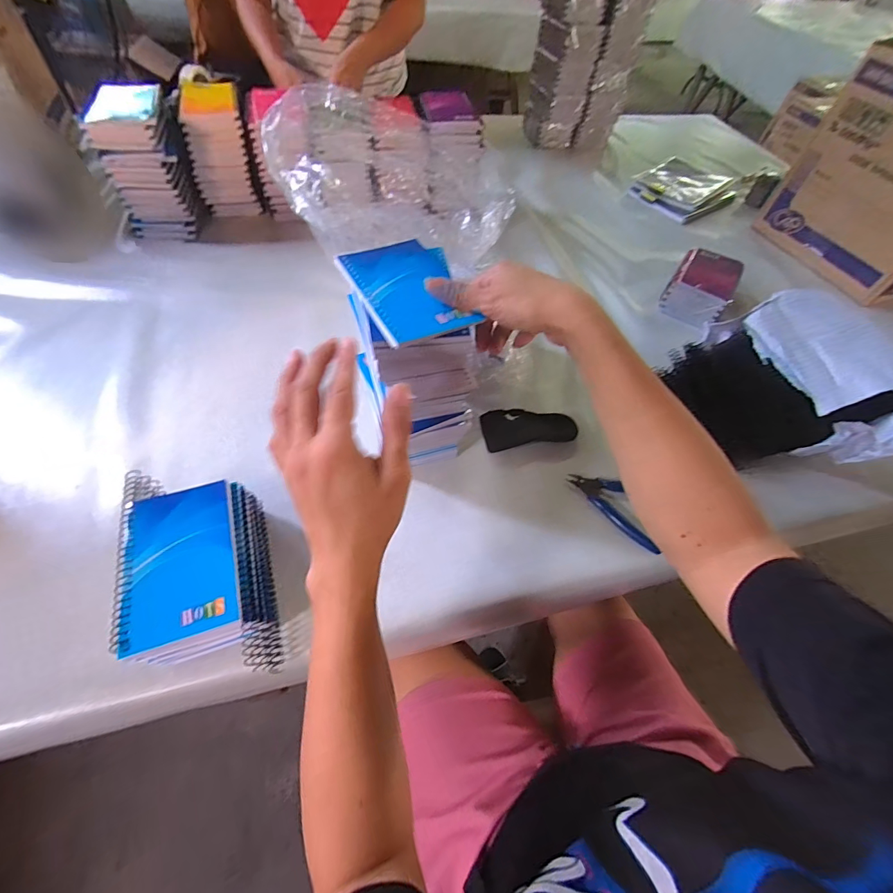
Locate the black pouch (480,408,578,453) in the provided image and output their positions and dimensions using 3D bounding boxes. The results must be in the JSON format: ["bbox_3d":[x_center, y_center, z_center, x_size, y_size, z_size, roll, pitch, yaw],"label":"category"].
[{"bbox_3d":[0.104,-0.027,0.533,0.113,0.028,0.057,-7,57,-9],"label":"black pouch"}]

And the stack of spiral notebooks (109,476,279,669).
[{"bbox_3d":[-0.219,0.111,0.379,0.108,0.083,0.185,-13,59,-13],"label":"stack of spiral notebooks"}]

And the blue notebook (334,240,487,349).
[{"bbox_3d":[-0.036,-0.138,0.357,0.083,0.009,0.133,-22,61,-18],"label":"blue notebook"}]

